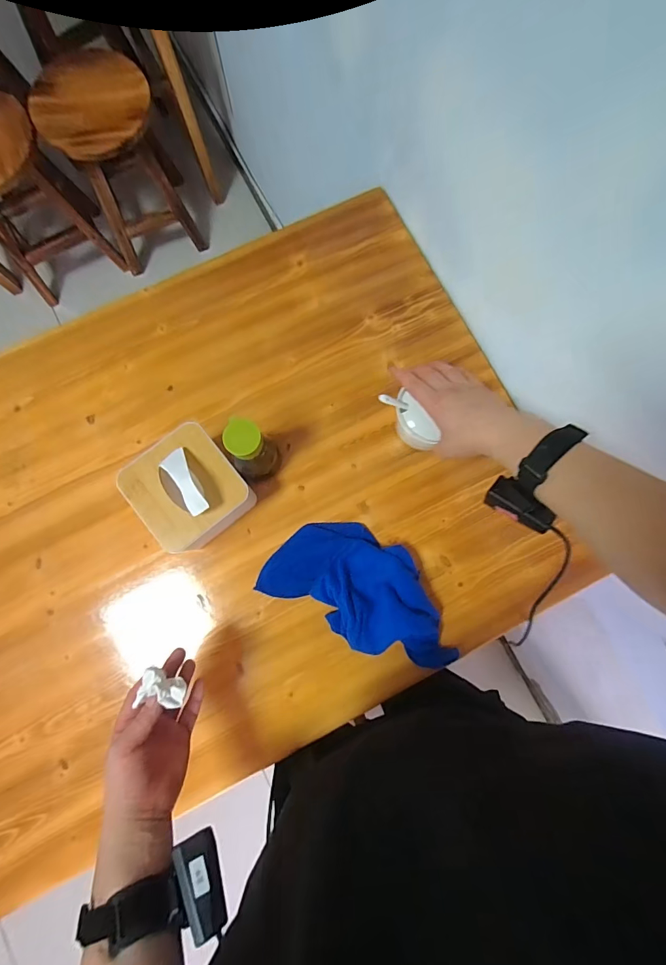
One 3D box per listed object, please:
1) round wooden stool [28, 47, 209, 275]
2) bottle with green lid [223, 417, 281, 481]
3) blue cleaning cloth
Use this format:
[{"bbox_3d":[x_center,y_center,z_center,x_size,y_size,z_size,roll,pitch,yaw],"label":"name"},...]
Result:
[{"bbox_3d":[-0.589,-0.893,1.216,0.290,0.407,0.310,-26,83,-5],"label":"round wooden stool"},{"bbox_3d":[-0.100,-0.038,0.544,0.050,0.136,0.049,-2,82,-2],"label":"bottle with green lid"},{"bbox_3d":[0.045,0.144,0.568,0.262,0.038,0.137,29,82,3],"label":"blue cleaning cloth"}]

